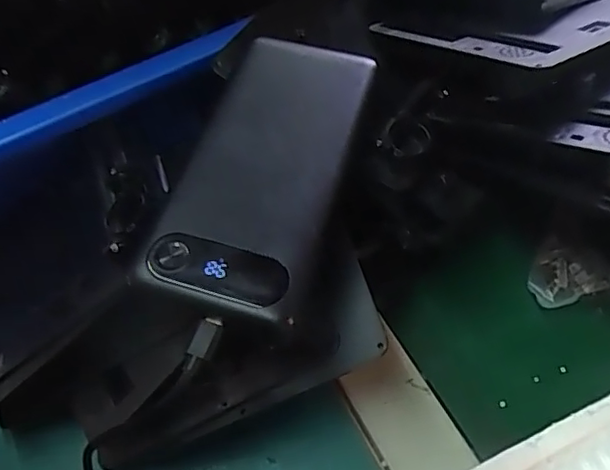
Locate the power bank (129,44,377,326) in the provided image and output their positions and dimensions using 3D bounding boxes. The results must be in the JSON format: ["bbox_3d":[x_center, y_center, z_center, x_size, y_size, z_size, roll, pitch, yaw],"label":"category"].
[{"bbox_3d":[-0.017,-0.034,0.261,0.069,0.016,0.145,11,56,13],"label":"power bank"}]

